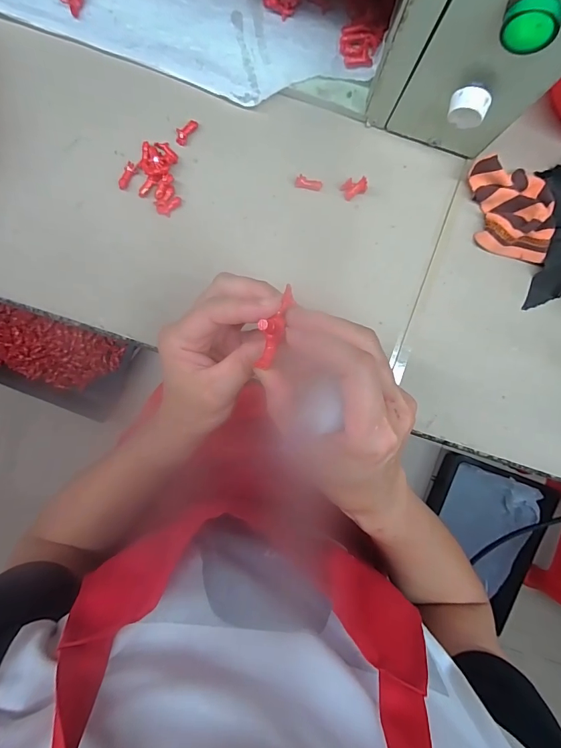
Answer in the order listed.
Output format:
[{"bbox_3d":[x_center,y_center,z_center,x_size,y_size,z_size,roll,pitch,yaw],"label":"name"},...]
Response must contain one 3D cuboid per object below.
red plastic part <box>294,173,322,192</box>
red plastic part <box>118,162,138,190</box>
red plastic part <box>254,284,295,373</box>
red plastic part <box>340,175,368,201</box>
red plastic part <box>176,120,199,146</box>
[{"bbox_3d":[0.025,-0.167,0.337,0.023,0.004,0.010,16,96,-4],"label":"red plastic part"},{"bbox_3d":[-0.132,-0.170,0.331,0.008,0.004,0.023,32,95,-6],"label":"red plastic part"},{"bbox_3d":[-0.004,-0.028,0.218,0.014,0.011,0.049,19,89,-5],"label":"red plastic part"},{"bbox_3d":[0.065,-0.164,0.335,0.022,0.013,0.014,-25,98,1],"label":"red plastic part"},{"bbox_3d":[-0.081,-0.209,0.330,0.010,0.007,0.023,37,94,-6],"label":"red plastic part"}]

